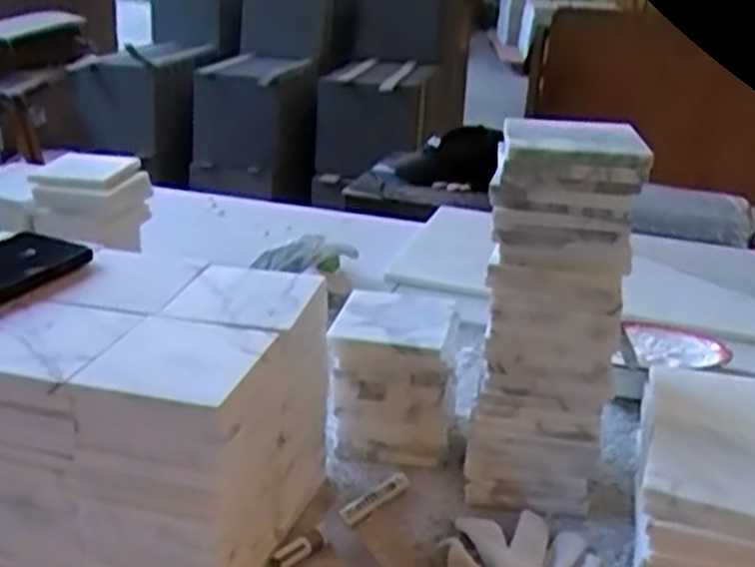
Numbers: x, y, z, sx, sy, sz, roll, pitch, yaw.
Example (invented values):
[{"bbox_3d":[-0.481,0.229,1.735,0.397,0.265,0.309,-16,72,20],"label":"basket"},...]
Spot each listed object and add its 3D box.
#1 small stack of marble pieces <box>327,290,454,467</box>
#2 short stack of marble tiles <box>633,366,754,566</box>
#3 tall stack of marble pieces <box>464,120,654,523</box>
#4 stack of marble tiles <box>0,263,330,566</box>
[{"bbox_3d":[0.016,0.088,0.744,0.109,0.130,0.104,6,24,6],"label":"small stack of marble pieces"},{"bbox_3d":[0.265,0.146,0.633,0.106,0.105,0.240,10,25,18],"label":"short stack of marble tiles"},{"bbox_3d":[0.138,0.036,0.645,0.110,0.307,0.101,13,26,24],"label":"tall stack of marble pieces"},{"bbox_3d":[-0.213,0.099,0.624,0.304,0.184,0.217,8,25,14],"label":"stack of marble tiles"}]

